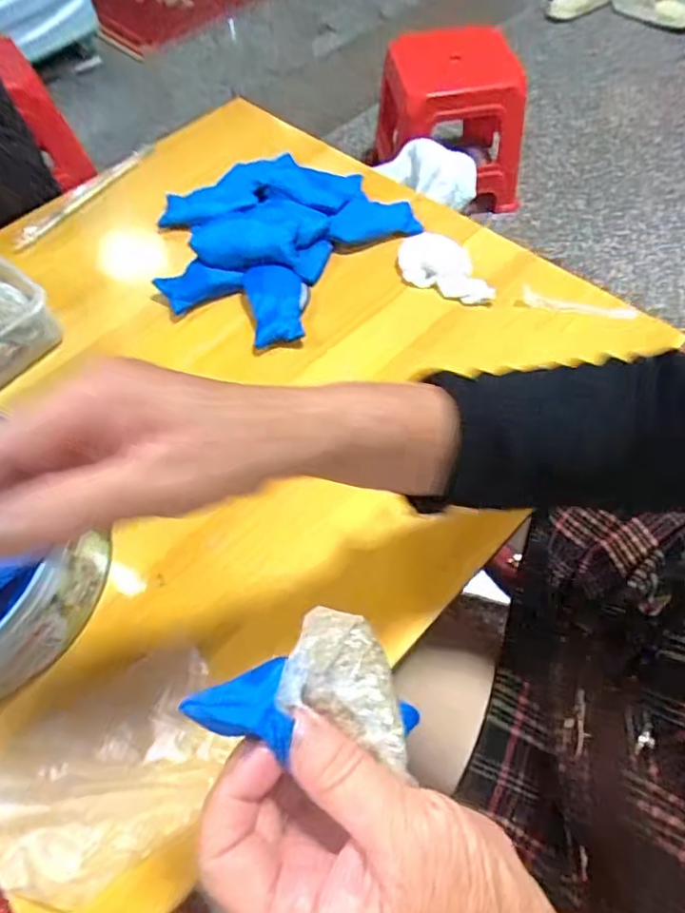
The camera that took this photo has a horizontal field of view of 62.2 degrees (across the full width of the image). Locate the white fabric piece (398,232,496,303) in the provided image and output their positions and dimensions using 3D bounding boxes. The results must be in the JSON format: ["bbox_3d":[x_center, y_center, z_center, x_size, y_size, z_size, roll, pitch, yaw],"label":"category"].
[{"bbox_3d":[0.096,-0.172,0.511,0.096,0.015,0.053,28,66,18],"label":"white fabric piece"}]

